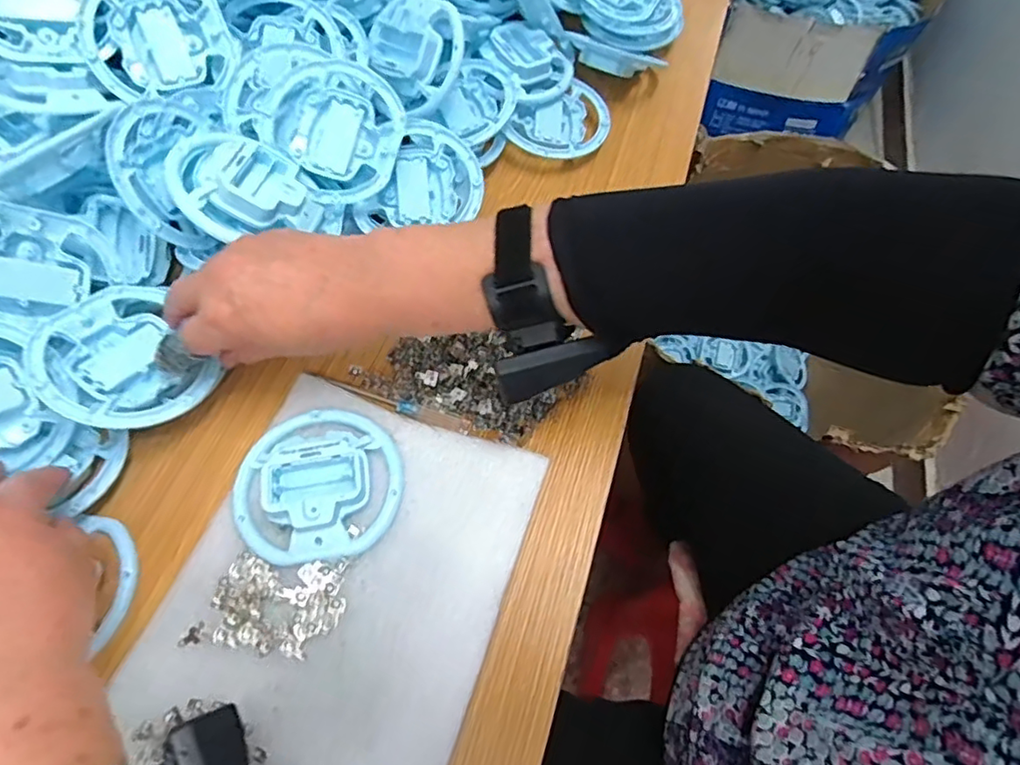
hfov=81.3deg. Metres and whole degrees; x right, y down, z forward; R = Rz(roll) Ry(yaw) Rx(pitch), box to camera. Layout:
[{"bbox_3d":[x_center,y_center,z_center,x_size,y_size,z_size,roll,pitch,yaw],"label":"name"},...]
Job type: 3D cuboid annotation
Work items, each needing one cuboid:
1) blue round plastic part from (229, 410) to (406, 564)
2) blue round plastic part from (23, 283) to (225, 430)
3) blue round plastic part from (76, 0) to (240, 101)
[{"bbox_3d":[-0.122,0.061,0.375,0.103,0.022,0.095,1,62,-1],"label":"blue round plastic part"},{"bbox_3d":[-0.252,-0.014,0.387,0.104,0.016,0.092,44,47,10],"label":"blue round plastic part"},{"bbox_3d":[-0.270,-0.267,0.456,0.104,0.015,0.091,-10,100,-16],"label":"blue round plastic part"}]

